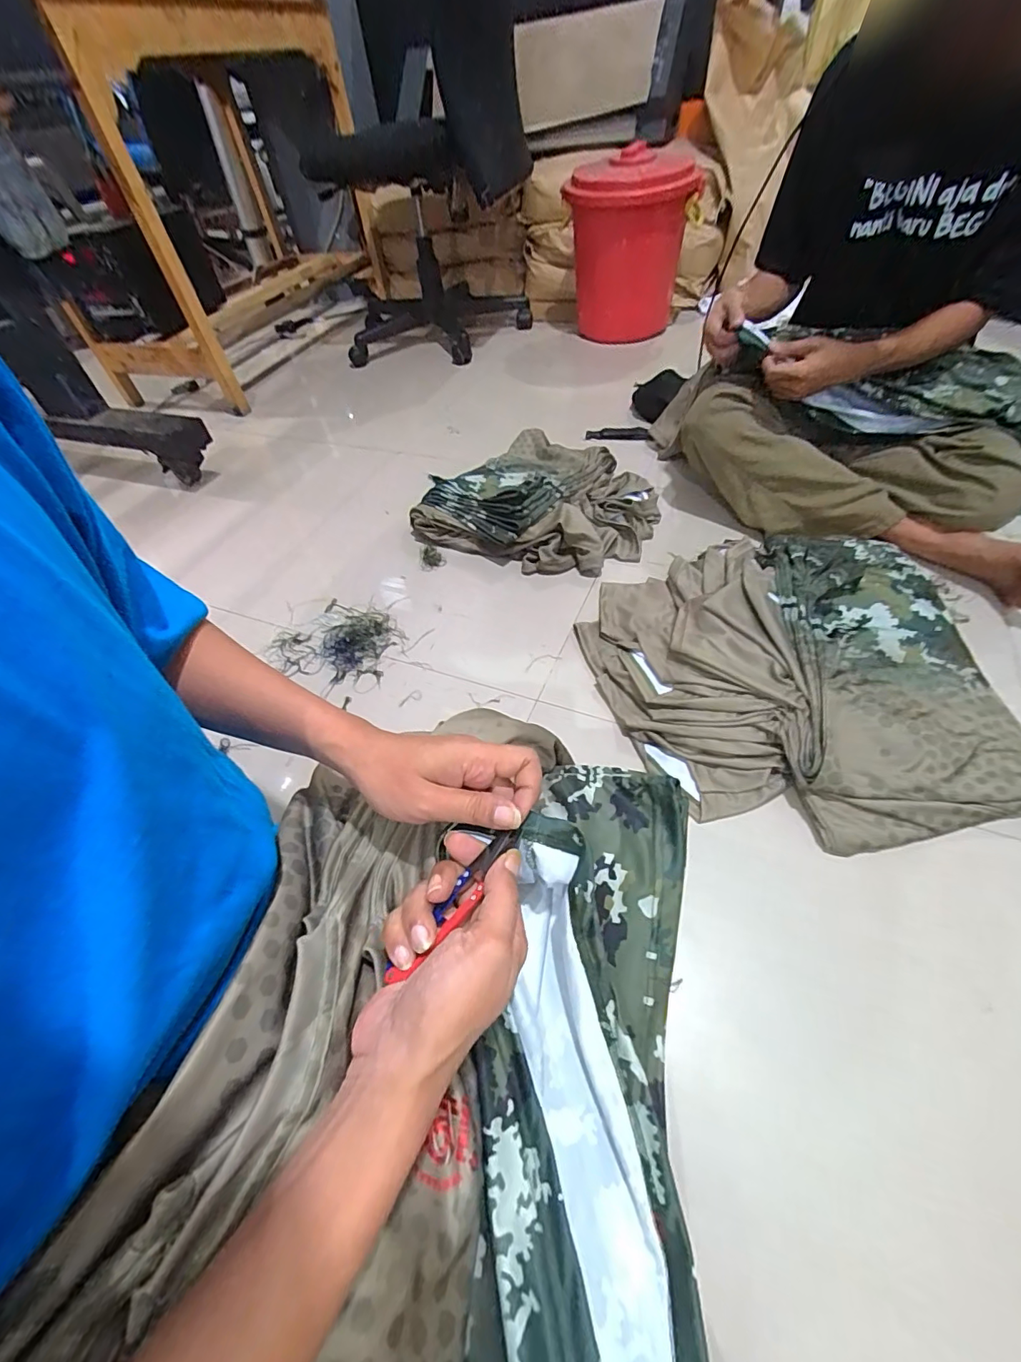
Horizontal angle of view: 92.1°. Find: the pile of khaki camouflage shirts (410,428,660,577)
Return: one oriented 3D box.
[{"bbox_3d":[0.060,-0.359,0.965,0.438,0.080,0.333,19,56,21],"label":"pile of khaki camouflage shirts"}]

